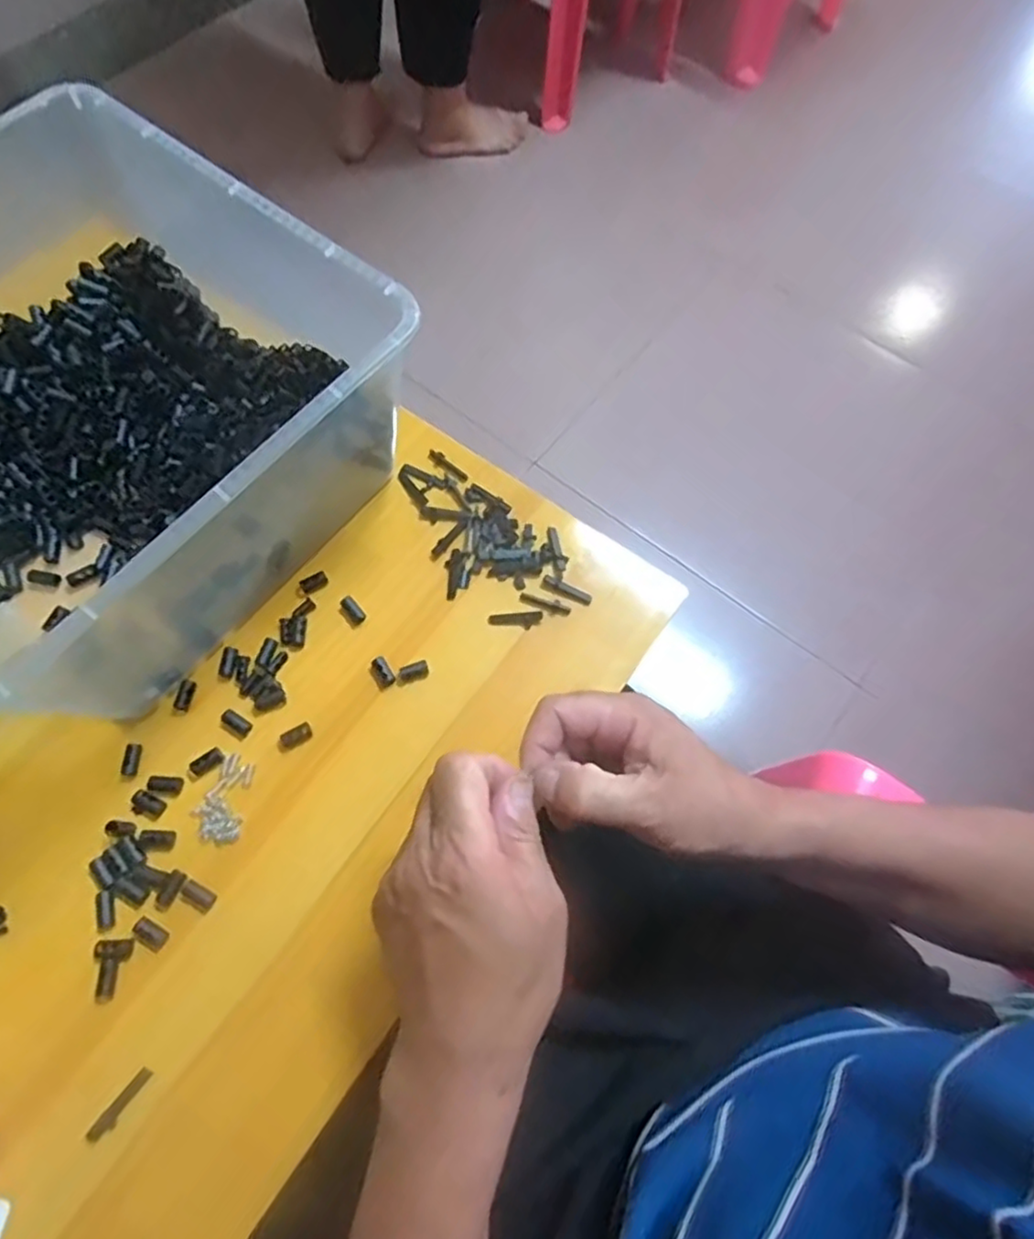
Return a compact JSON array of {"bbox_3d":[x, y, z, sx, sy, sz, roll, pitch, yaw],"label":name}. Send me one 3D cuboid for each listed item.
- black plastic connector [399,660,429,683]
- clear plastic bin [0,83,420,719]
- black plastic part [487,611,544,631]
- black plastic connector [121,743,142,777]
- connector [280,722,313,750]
[{"bbox_3d":[-0.066,0.033,0.423,0.018,0.008,0.010,-15,70,-8],"label":"black plastic connector"},{"bbox_3d":[-0.253,-0.119,0.403,0.285,0.141,0.290,36,72,12],"label":"clear plastic bin"},{"bbox_3d":[-0.001,0.001,0.441,0.036,0.004,0.010,-2,68,-3],"label":"black plastic part"},{"bbox_3d":[-0.232,0.084,0.397,0.008,0.005,0.019,5,68,0],"label":"black plastic connector"},{"bbox_3d":[-0.136,0.072,0.408,0.019,0.004,0.011,-30,72,-13],"label":"connector"}]

